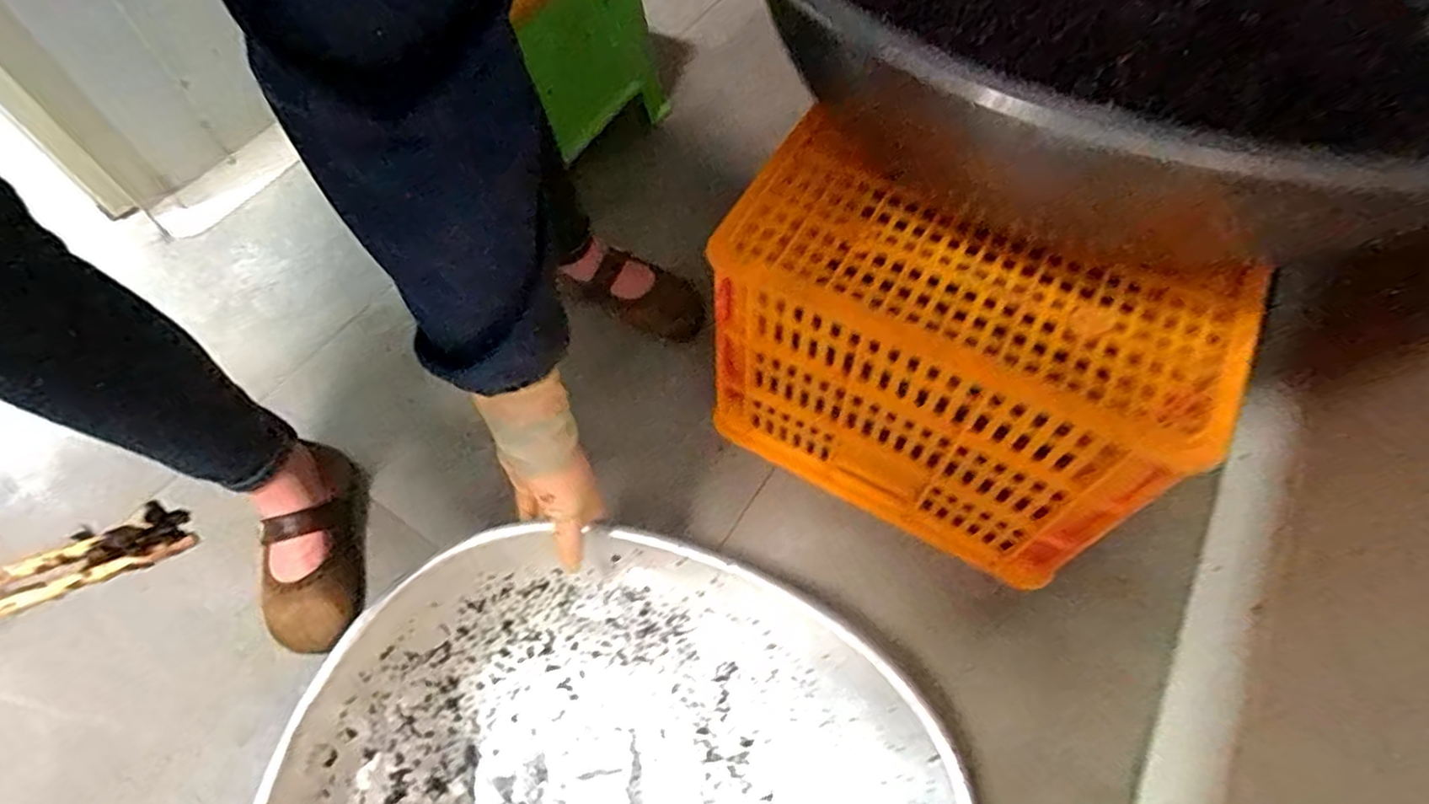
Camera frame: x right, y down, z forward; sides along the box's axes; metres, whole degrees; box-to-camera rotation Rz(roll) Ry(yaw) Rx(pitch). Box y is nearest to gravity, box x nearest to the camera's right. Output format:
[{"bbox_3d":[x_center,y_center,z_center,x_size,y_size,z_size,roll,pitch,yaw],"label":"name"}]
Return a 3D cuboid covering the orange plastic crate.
[{"bbox_3d":[0.194,-0.029,0.639,0.386,0.293,0.172,27,65,13],"label":"orange plastic crate"}]

